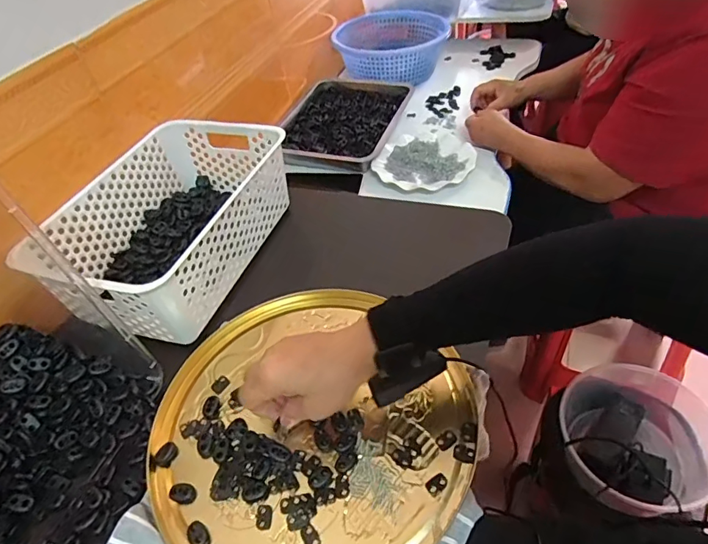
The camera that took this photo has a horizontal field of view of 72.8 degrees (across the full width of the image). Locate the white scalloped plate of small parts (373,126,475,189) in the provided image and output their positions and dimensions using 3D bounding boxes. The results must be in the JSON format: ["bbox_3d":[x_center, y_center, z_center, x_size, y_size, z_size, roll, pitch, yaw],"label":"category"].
[{"bbox_3d":[0.130,-0.212,0.892,0.180,0.013,0.174,-4,45,4],"label":"white scalloped plate of small parts"}]

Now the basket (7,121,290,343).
[{"bbox_3d":[-0.230,-0.067,0.607,0.201,0.098,0.302,9,47,17],"label":"basket"}]

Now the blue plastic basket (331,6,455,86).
[{"bbox_3d":[0.091,-0.553,1.160,0.261,0.082,0.261,9,47,18],"label":"blue plastic basket"}]

